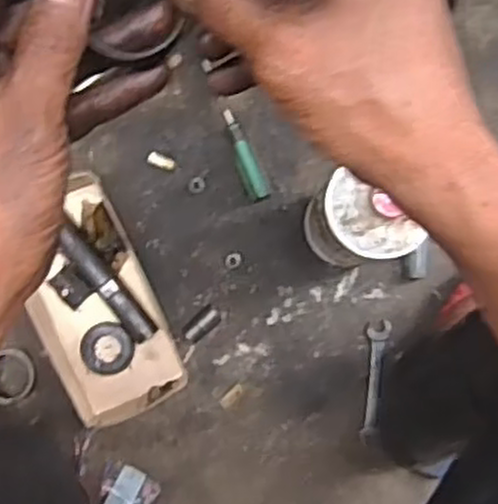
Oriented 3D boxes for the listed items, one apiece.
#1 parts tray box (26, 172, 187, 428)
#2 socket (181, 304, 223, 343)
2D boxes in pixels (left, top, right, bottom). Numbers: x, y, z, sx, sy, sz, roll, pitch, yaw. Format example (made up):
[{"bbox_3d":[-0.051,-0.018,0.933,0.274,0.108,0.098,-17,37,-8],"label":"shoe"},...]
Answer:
[{"bbox_3d":[-0.151,0.047,0.744,0.115,0.044,0.230,-22,89,-2],"label":"parts tray box"},{"bbox_3d":[-0.045,0.072,0.753,0.040,0.018,0.019,-44,89,-3],"label":"socket"}]

